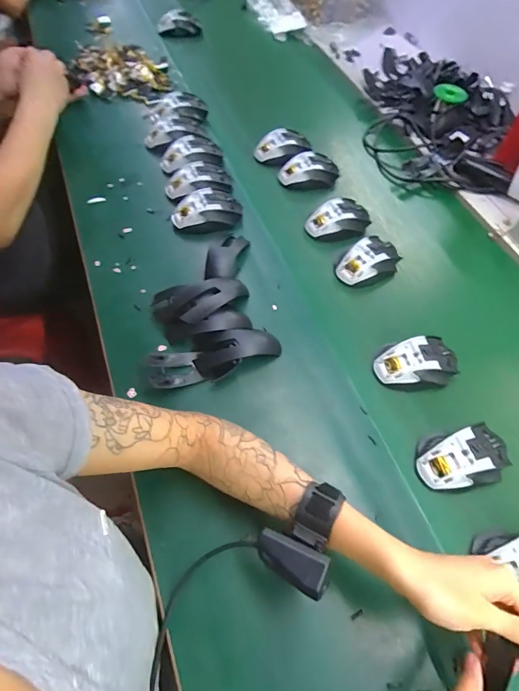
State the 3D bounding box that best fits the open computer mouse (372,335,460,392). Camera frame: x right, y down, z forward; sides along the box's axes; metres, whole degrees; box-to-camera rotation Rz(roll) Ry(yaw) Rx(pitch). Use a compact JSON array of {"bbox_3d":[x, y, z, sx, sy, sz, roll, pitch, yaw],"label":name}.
[{"bbox_3d":[0.218,0.026,0.566,0.112,0.035,0.067,-10,60,-11],"label":"open computer mouse"}]

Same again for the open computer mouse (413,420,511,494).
[{"bbox_3d":[0.247,0.137,0.498,0.111,0.032,0.068,-9,60,-10],"label":"open computer mouse"}]

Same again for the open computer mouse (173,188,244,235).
[{"bbox_3d":[-0.088,-0.227,0.689,0.118,0.032,0.085,-7,59,-9],"label":"open computer mouse"}]

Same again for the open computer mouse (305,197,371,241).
[{"bbox_3d":[0.141,-0.222,0.724,0.118,0.040,0.074,-17,61,-15],"label":"open computer mouse"}]

